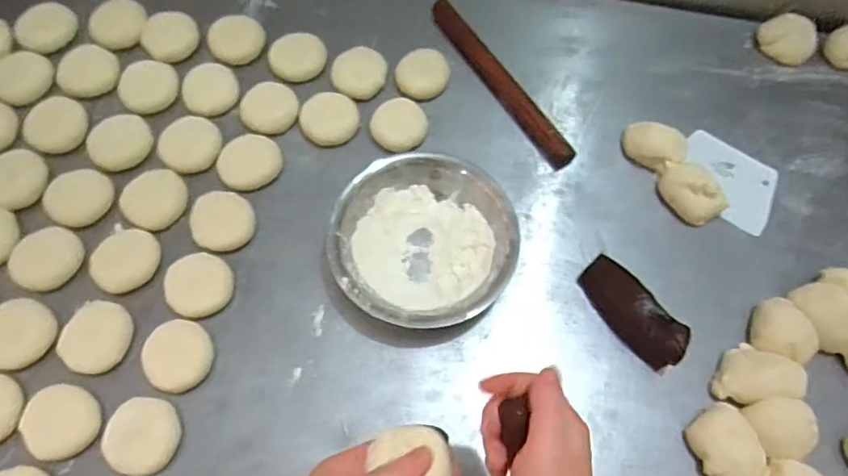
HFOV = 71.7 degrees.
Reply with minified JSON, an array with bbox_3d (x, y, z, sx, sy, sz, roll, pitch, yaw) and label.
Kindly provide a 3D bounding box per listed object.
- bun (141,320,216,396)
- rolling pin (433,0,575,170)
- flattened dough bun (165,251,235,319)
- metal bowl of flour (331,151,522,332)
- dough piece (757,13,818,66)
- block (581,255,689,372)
[{"bbox_3d":[-0.241,0.115,0.577,0.060,0.019,0.069,-27,70,-14],"label":"bun"},{"bbox_3d":[0.094,-0.193,0.728,0.032,0.031,0.265,-28,70,-14],"label":"rolling pin"},{"bbox_3d":[-0.231,0.049,0.607,0.062,0.023,0.064,1,66,-2],"label":"flattened dough bun"},{"bbox_3d":[-0.003,0.006,0.618,0.187,0.063,0.180,1,66,-2],"label":"metal bowl of flour"},{"bbox_3d":[0.473,-0.261,0.759,0.071,0.033,0.060,40,70,14],"label":"dough piece"},{"bbox_3d":[0.216,0.075,0.610,0.053,0.041,0.133,-28,57,-14],"label":"block"}]

